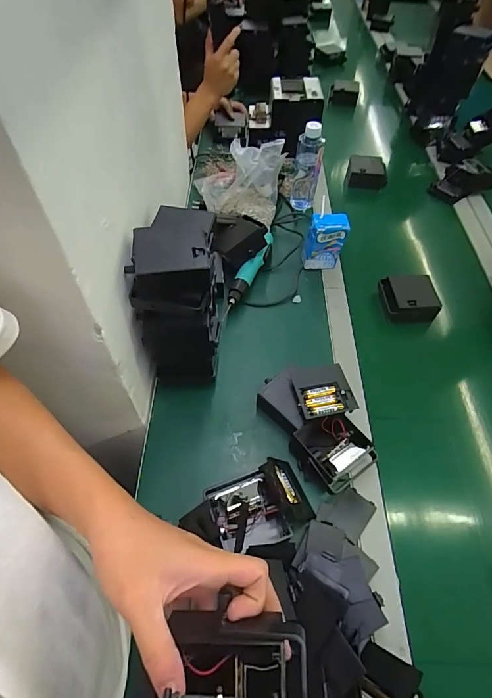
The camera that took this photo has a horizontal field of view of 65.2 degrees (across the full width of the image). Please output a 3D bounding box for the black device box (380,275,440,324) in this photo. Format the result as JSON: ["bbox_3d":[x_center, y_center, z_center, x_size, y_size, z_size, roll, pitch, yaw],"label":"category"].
[{"bbox_3d":[0.307,-0.097,0.734,0.097,0.038,0.090,-1,55,-2],"label":"black device box"}]

